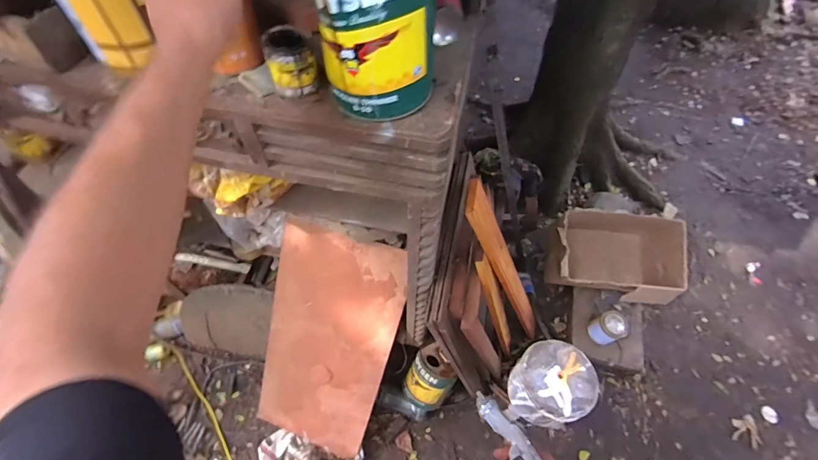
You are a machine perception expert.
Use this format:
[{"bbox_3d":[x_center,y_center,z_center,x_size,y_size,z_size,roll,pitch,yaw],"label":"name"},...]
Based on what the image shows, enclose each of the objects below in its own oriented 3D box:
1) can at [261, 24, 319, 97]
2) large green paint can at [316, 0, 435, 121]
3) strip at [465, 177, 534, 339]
[{"bbox_3d":[-0.180,-0.252,0.577,0.064,0.073,0.066,2,60,-3],"label":"can"},{"bbox_3d":[-0.041,-0.278,0.513,0.143,0.186,0.154,2,60,-3],"label":"large green paint can"},{"bbox_3d":[0.309,0.134,1.184,0.031,0.875,0.105,-4,57,25],"label":"strip"}]

